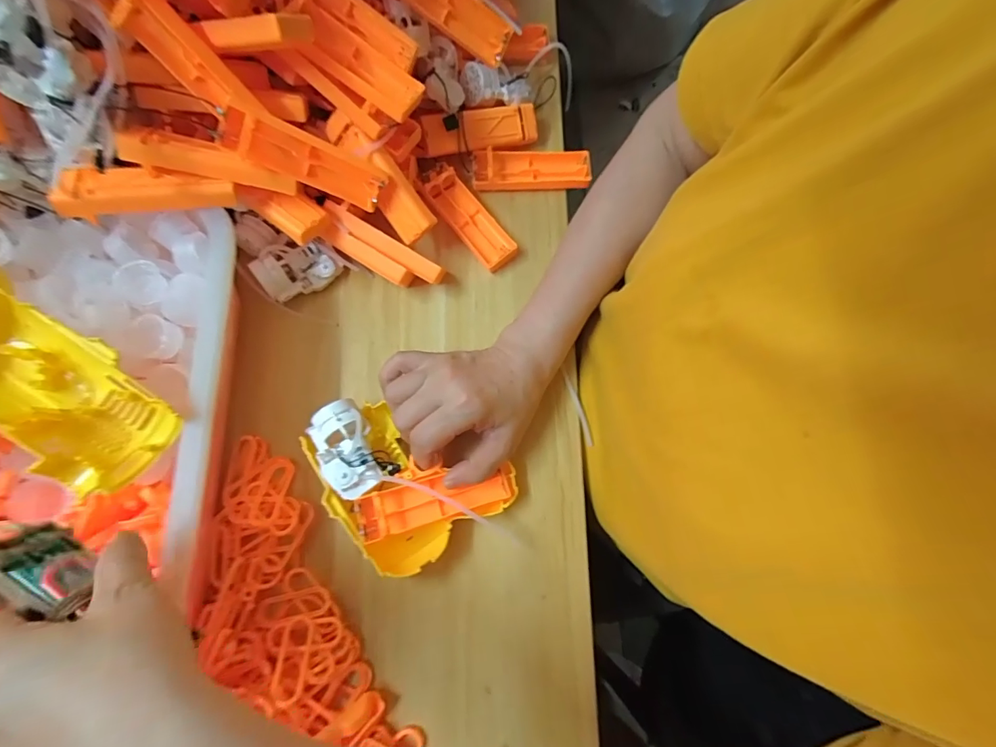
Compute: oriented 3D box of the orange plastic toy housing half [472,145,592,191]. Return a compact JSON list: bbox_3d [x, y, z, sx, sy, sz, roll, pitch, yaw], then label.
[{"bbox_3d":[0.032,-0.191,0.433,0.109,0.017,0.035,-4,75,-1],"label":"orange plastic toy housing half"}]

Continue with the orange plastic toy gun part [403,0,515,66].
[{"bbox_3d":[-0.038,-0.287,0.362,0.108,0.032,0.027,14,72,-36],"label":"orange plastic toy gun part"}]

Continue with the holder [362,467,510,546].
[{"bbox_3d":[-0.047,0.094,0.346,0.108,0.012,0.034,-10,75,-12],"label":"holder"}]

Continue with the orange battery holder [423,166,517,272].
[{"bbox_3d":[-0.025,-0.140,0.417,0.033,0.019,0.104,-38,79,-9],"label":"orange battery holder"}]

